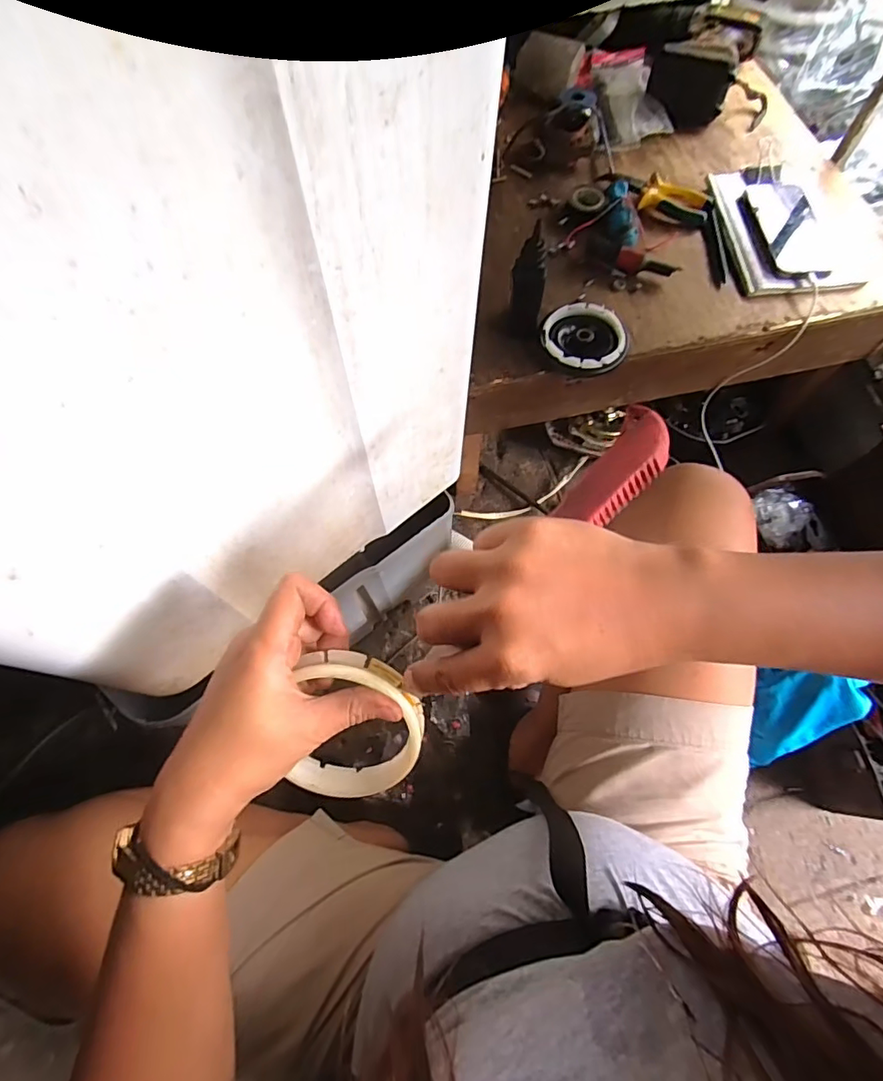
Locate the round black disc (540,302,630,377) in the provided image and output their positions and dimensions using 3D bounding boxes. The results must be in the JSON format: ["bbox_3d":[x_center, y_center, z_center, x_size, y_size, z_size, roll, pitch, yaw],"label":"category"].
[{"bbox_3d":[0.174,-0.247,0.617,0.104,0.021,0.099,0,68,1],"label":"round black disc"}]

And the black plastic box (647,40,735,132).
[{"bbox_3d":[0.357,-0.658,0.739,0.108,0.087,0.024,27,50,14],"label":"black plastic box"}]

